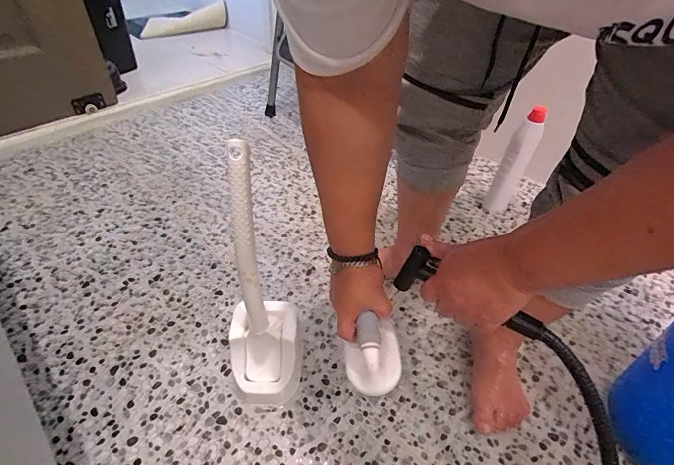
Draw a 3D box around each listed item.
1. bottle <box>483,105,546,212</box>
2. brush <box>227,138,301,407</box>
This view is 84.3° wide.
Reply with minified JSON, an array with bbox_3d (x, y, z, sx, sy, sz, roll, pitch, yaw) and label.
[{"bbox_3d":[0.403,-0.154,0.853,0.052,0.263,0.065,28,49,22],"label":"bottle"},{"bbox_3d":[-0.103,0.090,0.477,0.092,0.383,0.105,5,44,2],"label":"brush"}]

